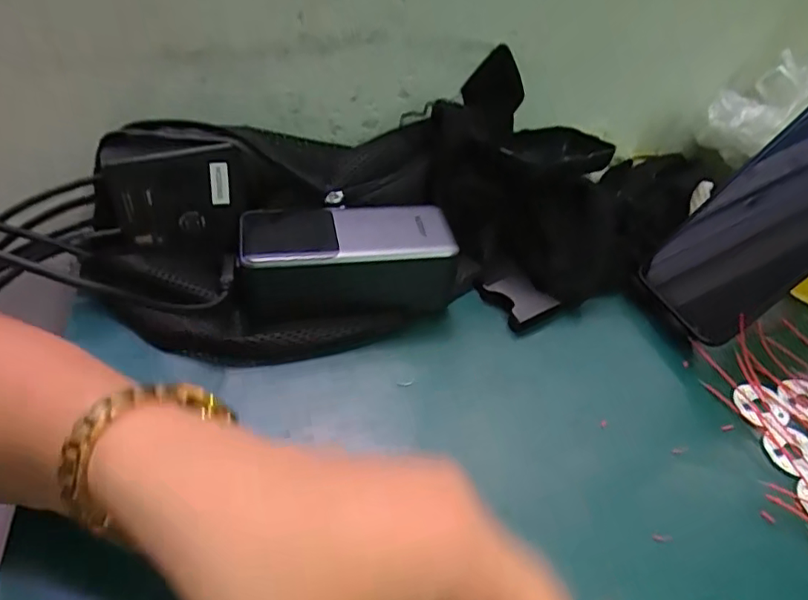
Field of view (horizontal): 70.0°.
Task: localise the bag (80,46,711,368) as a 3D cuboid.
[{"bbox_3d":[0.011,-0.059,0.384,0.401,0.086,0.159,-13,49,-18],"label":"bag"}]

